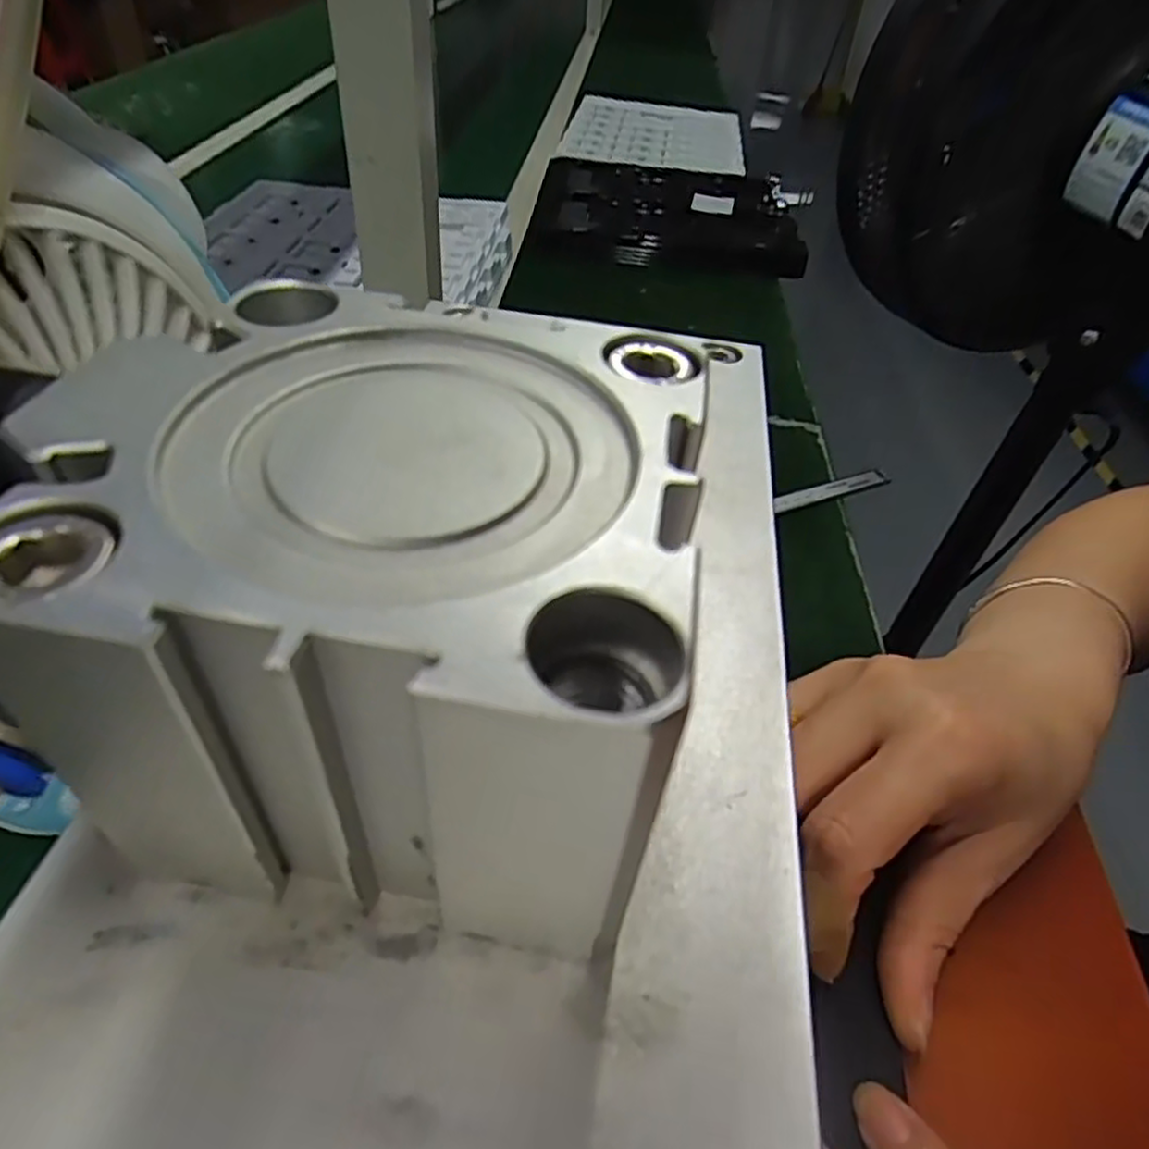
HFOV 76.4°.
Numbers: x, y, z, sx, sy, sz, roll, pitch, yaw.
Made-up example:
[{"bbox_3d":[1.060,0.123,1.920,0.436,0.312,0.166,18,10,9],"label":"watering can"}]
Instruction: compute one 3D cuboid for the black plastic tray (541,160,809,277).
[{"bbox_3d":[0.118,-0.473,0.935,0.323,0.042,0.284,4,44,-3],"label":"black plastic tray"}]

